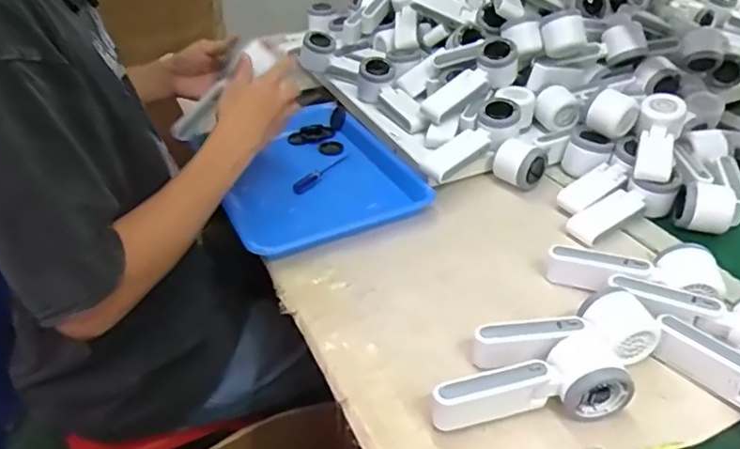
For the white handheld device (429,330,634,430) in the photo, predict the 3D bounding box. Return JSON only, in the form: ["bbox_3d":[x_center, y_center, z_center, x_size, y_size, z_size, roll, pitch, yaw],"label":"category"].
[{"bbox_3d":[0.139,0.144,0.500,0.167,0.047,0.060,-12,37,-14],"label":"white handheld device"}]

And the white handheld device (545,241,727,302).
[{"bbox_3d":[0.277,0.050,0.618,0.169,0.050,0.071,15,39,22],"label":"white handheld device"}]

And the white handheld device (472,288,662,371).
[{"bbox_3d":[0.183,0.109,0.554,0.168,0.055,0.053,-8,36,-9],"label":"white handheld device"}]

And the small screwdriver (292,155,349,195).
[{"bbox_3d":[-0.070,-0.078,0.843,0.021,0.014,0.121,18,40,25],"label":"small screwdriver"}]

